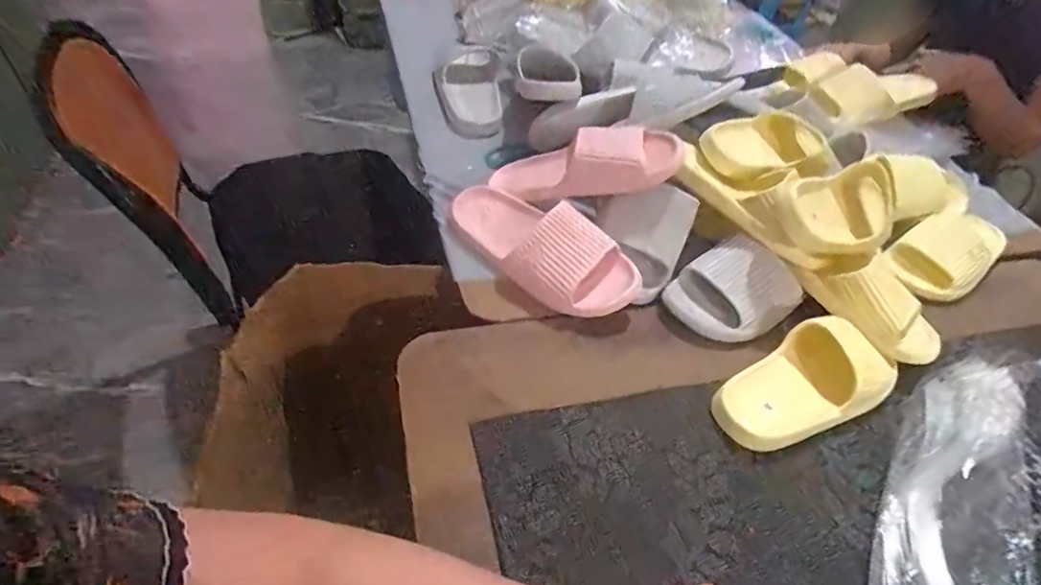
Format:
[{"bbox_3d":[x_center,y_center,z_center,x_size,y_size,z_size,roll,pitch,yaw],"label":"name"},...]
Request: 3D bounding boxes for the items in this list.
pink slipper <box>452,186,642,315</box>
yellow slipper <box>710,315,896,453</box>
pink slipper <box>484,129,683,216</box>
[{"bbox_3d":[0.019,-0.054,0.664,0.250,0.097,0.100,35,52,24],"label":"pink slipper"},{"bbox_3d":[0.308,0.093,0.592,0.223,0.056,0.101,-17,51,-22],"label":"yellow slipper"},{"bbox_3d":[0.073,-0.164,0.708,0.254,0.077,0.095,0,37,37],"label":"pink slipper"}]

